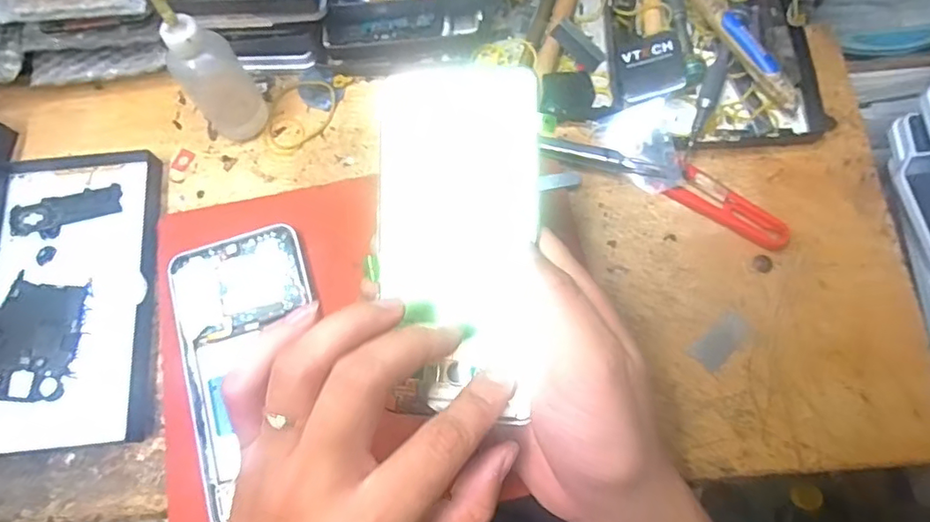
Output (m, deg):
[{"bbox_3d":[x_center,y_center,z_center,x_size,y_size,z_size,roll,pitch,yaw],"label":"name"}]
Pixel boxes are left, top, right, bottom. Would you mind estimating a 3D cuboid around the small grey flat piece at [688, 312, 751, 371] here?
[{"bbox_3d":[0.148,0.047,0.323,0.036,0.004,0.017,-40,78,-10],"label":"small grey flat piece"}]

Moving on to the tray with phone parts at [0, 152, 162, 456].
[{"bbox_3d":[-0.241,0.020,0.337,0.106,0.011,0.179,-6,74,-1],"label":"tray with phone parts"}]

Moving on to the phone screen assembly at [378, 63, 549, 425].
[{"bbox_3d":[-0.003,-0.011,0.256,0.074,0.011,0.154,-1,92,14],"label":"phone screen assembly"}]

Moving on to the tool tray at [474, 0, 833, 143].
[{"bbox_3d":[0.123,-0.169,0.372,0.207,0.032,0.182,2,74,1],"label":"tool tray"}]

